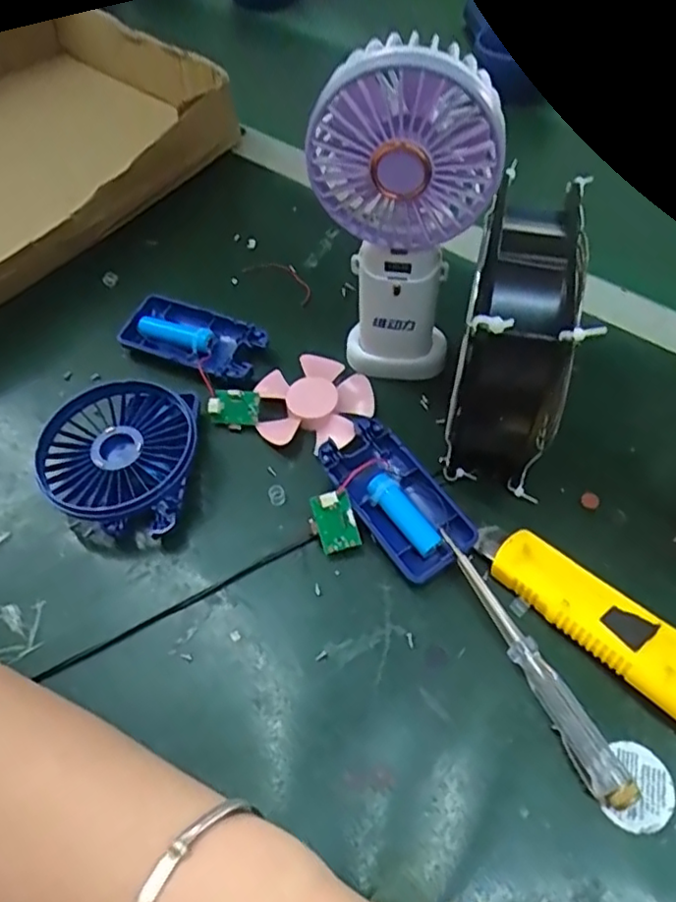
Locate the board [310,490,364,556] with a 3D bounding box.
[{"bbox_3d":[-0.002,0.038,0.338,0.023,0.005,0.031,-18,94,-5],"label":"board"}]

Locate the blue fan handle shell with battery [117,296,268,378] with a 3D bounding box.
[{"bbox_3d":[-0.095,-0.072,0.424,0.092,0.019,0.046,22,59,17],"label":"blue fan handle shell with battery"}]

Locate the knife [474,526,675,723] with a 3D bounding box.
[{"bbox_3d":[0.131,0.084,0.298,0.153,0.014,0.040,30,75,27],"label":"knife"}]

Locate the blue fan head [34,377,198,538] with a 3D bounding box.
[{"bbox_3d":[-0.120,0.001,0.364,0.083,0.030,0.088,-1,55,2],"label":"blue fan head"}]

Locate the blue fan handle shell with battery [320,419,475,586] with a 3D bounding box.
[{"bbox_3d":[0.030,0.025,0.348,0.045,0.023,0.092,-31,59,-18],"label":"blue fan handle shell with battery"}]

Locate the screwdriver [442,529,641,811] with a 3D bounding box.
[{"bbox_3d":[0.089,0.097,0.299,0.015,0.016,0.131,-23,57,-13],"label":"screwdriver"}]

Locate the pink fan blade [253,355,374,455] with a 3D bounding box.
[{"bbox_3d":[-0.014,-0.031,0.392,0.068,0.016,0.064,-1,55,2],"label":"pink fan blade"}]

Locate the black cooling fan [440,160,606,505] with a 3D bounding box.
[{"bbox_3d":[0.093,-0.053,0.337,0.058,0.121,0.101,13,57,11],"label":"black cooling fan"}]

